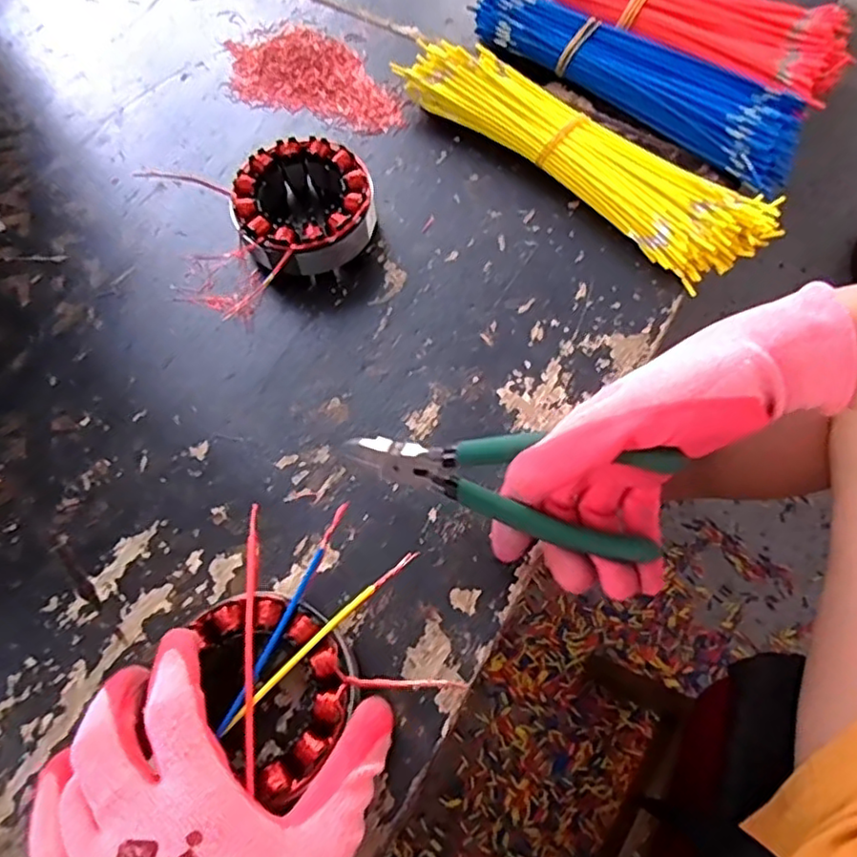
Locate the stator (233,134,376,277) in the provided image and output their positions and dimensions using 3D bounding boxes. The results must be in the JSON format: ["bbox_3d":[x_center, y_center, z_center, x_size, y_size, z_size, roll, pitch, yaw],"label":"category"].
[{"bbox_3d":[-0.079,-0.141,0.409,0.086,0.037,0.083,0,66,0],"label":"stator"}]

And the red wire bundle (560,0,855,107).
[{"bbox_3d":[0.182,-0.313,0.478,0.257,0.036,0.085,33,70,13],"label":"red wire bundle"}]

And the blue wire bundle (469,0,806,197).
[{"bbox_3d":[0.148,-0.254,0.456,0.248,0.031,0.064,33,70,13],"label":"blue wire bundle"}]

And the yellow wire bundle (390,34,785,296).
[{"bbox_3d":[0.105,-0.191,0.430,0.261,0.033,0.075,39,72,15],"label":"yellow wire bundle"}]

